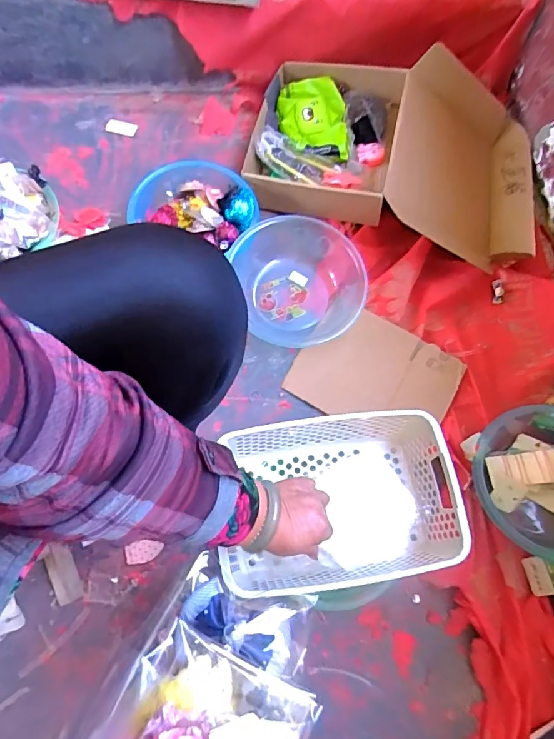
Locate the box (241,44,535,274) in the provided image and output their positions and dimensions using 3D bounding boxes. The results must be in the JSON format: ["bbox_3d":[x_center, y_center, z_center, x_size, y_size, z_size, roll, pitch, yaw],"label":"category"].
[{"bbox_3d":[0.239,-0.428,0.877,0.565,0.098,0.369,12,71,4],"label":"box"}]

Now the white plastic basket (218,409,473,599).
[{"bbox_3d":[0.081,0.170,0.588,0.284,0.108,0.194,-7,70,-2],"label":"white plastic basket"}]

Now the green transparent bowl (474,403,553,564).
[{"bbox_3d":[0.431,0.168,0.677,0.230,0.065,0.222,0,70,0],"label":"green transparent bowl"}]

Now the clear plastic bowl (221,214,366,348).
[{"bbox_3d":[0.043,-0.144,0.777,0.209,0.081,0.226,0,70,0],"label":"clear plastic bowl"}]

